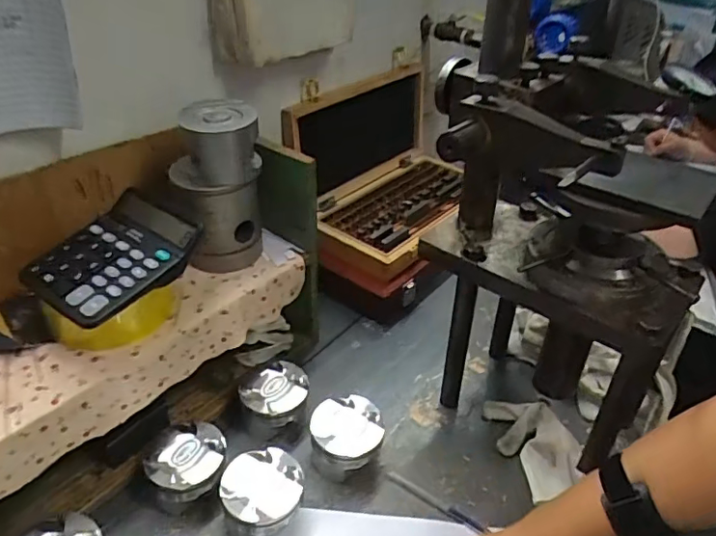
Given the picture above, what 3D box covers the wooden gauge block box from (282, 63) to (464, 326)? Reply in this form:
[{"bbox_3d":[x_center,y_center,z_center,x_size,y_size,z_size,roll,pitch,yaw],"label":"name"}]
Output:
[{"bbox_3d":[0.069,-0.147,0.928,0.258,0.266,0.421,27,42,31],"label":"wooden gauge block box"}]

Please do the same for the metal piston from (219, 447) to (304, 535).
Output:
[{"bbox_3d":[-0.095,0.228,0.547,0.077,0.055,0.082,-9,37,-16],"label":"metal piston"}]

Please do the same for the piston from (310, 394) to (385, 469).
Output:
[{"bbox_3d":[-0.013,0.190,0.610,0.079,0.053,0.084,-3,35,-7],"label":"piston"}]

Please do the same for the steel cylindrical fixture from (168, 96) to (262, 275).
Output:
[{"bbox_3d":[-0.149,-0.082,0.595,0.090,0.174,0.077,-6,36,-11],"label":"steel cylindrical fixture"}]

